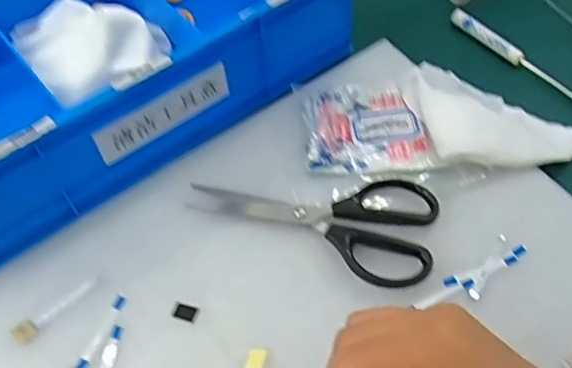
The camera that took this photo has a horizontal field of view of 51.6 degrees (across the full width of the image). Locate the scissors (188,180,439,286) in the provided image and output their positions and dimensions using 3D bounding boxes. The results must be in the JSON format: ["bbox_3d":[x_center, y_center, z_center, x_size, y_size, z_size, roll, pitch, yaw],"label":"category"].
[{"bbox_3d":[0.019,0.017,0.391,0.157,0.005,0.072,15,58,12],"label":"scissors"}]

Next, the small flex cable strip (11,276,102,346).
[{"bbox_3d":[-0.140,0.075,0.363,0.058,0.004,0.013,-38,63,-21],"label":"small flex cable strip"}]

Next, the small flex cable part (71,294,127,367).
[{"bbox_3d":[-0.113,0.093,0.351,0.010,0.004,0.060,15,58,12],"label":"small flex cable part"}]

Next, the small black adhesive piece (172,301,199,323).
[{"bbox_3d":[-0.062,0.077,0.359,0.016,0.004,0.010,14,58,12],"label":"small black adhesive piece"}]

